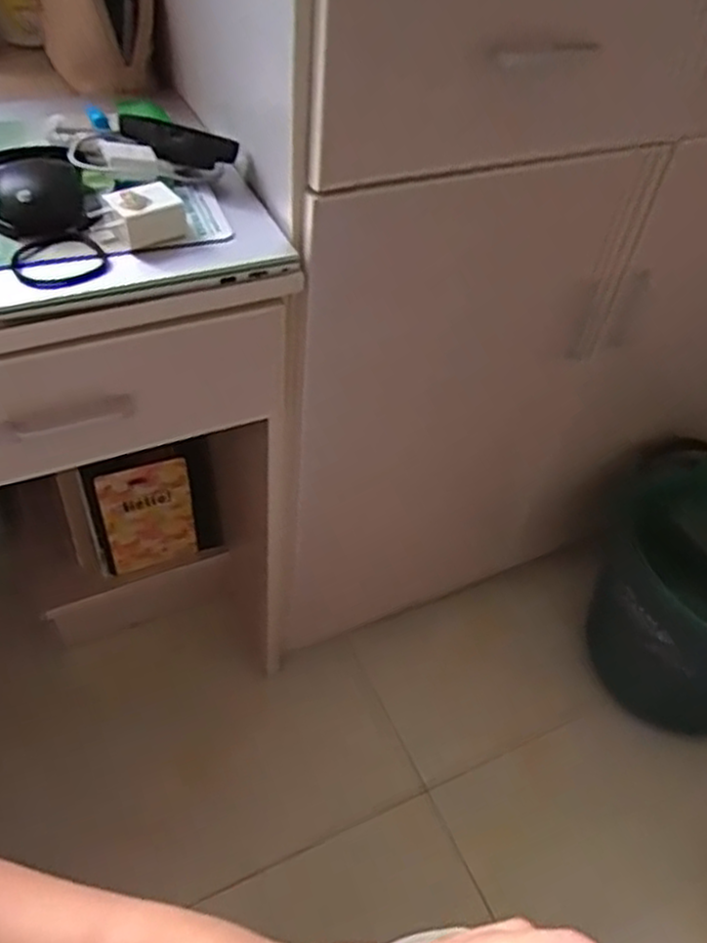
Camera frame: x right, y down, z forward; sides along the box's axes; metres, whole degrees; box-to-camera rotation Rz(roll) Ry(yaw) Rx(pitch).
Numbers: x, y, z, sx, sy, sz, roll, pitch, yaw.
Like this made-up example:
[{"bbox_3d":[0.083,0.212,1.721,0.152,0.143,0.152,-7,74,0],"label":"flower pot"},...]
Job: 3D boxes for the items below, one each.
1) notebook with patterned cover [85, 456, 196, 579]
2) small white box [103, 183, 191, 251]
[{"bbox_3d":[-0.301,0.069,1.080,0.133,0.193,0.026,-13,50,-17],"label":"notebook with patterned cover"},{"bbox_3d":[-0.163,-0.204,0.585,0.041,0.035,0.048,38,54,26],"label":"small white box"}]

